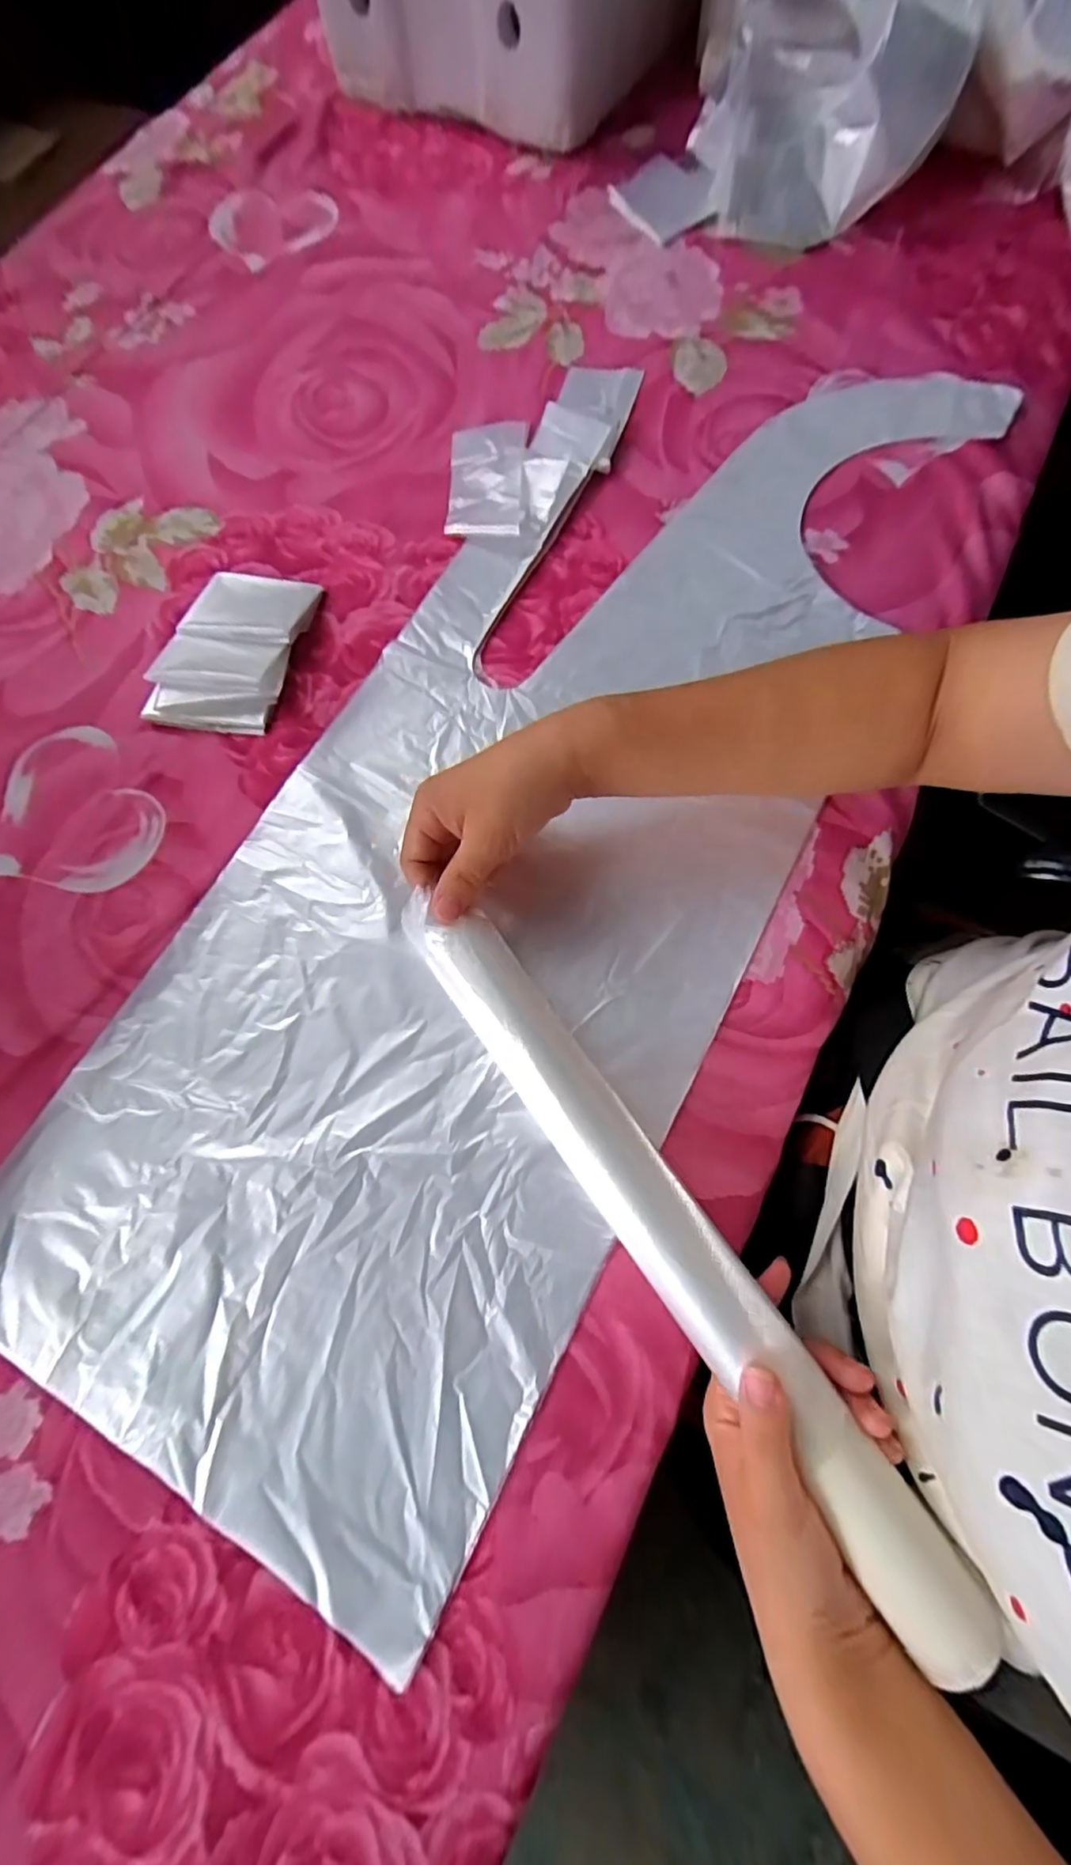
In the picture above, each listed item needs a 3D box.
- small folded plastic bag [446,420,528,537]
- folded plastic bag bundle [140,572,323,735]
[{"bbox_3d":[-0.039,-0.351,0.461,0.058,0.017,0.126,1,73,2],"label":"small folded plastic bag"},{"bbox_3d":[-0.211,-0.199,0.418,0.085,0.018,0.126,10,74,5],"label":"folded plastic bag bundle"}]

